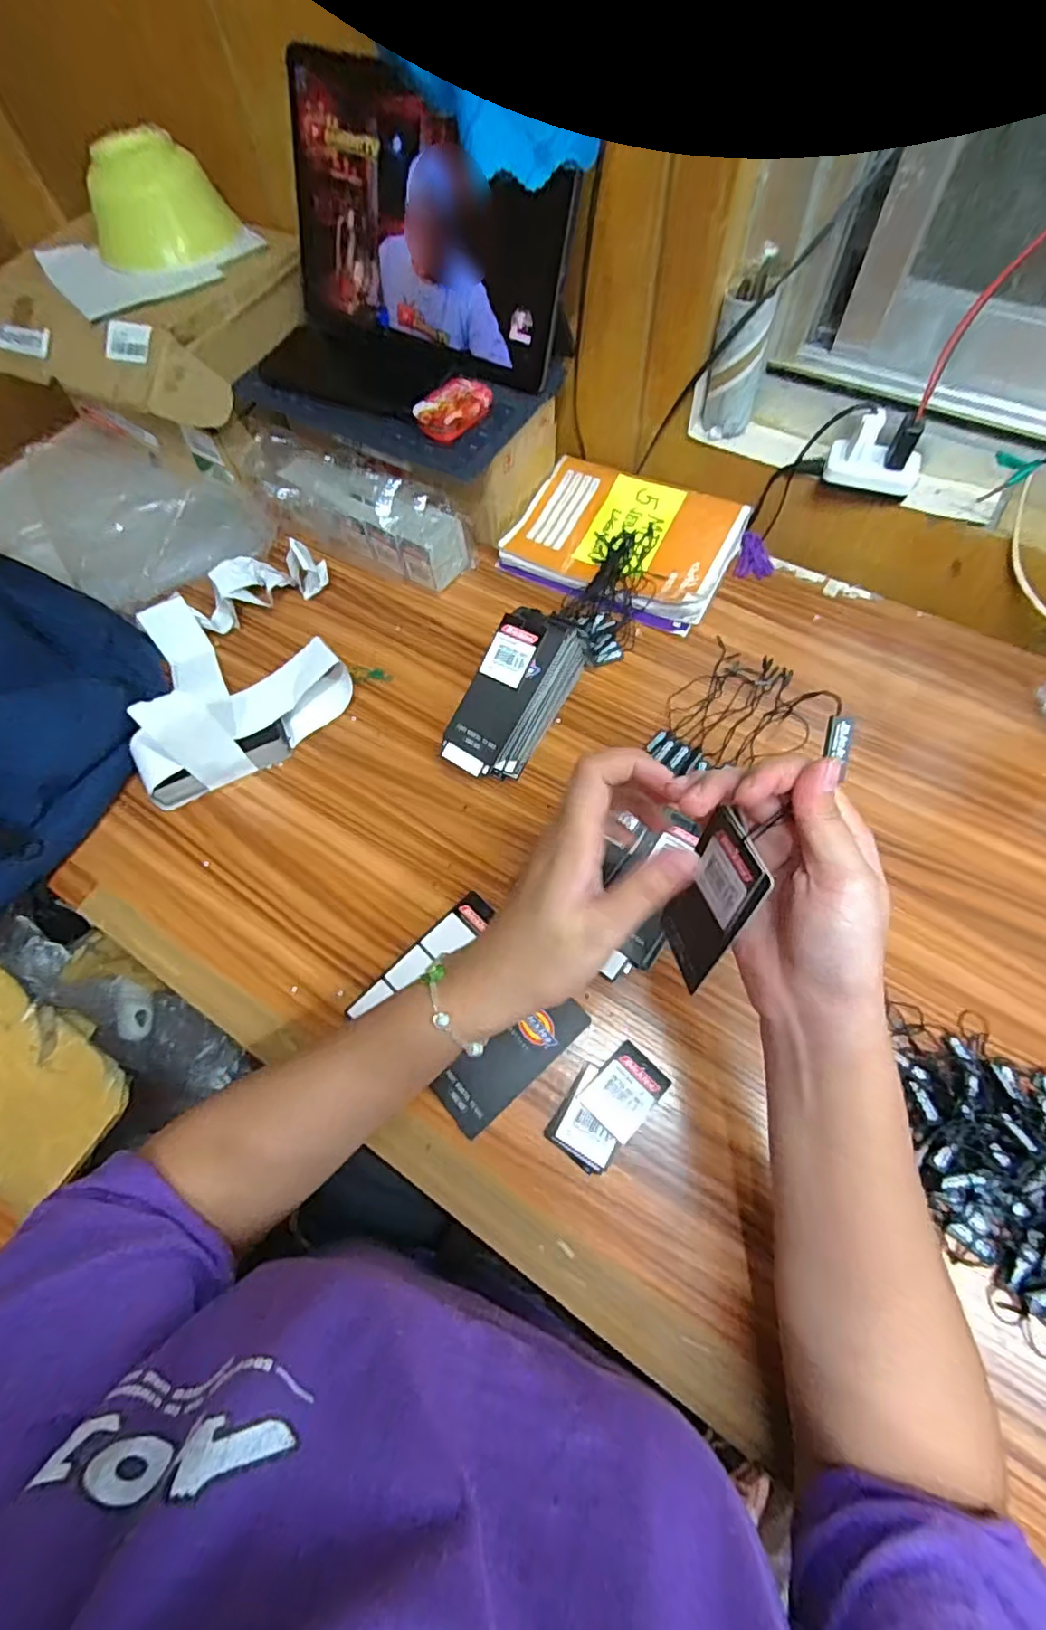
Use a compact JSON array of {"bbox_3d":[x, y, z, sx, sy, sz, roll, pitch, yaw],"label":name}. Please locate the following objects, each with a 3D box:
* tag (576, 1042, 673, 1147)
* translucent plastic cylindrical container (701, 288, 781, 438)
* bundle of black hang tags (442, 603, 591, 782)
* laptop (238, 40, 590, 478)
[{"bbox_3d":[0.066,0.177,0.383,0.039,0.010,0.050,39,73,19],"label":"tag"},{"bbox_3d":[0.182,-0.383,0.505,0.044,0.097,0.043,-1,64,3],"label":"translucent plastic cylindrical container"},{"bbox_3d":[-0.004,-0.092,0.471,0.060,0.091,0.137,29,70,16],"label":"bundle of black hang tags"},{"bbox_3d":[-0.116,-0.433,0.492,0.274,0.164,0.161,29,70,16],"label":"laptop"}]

